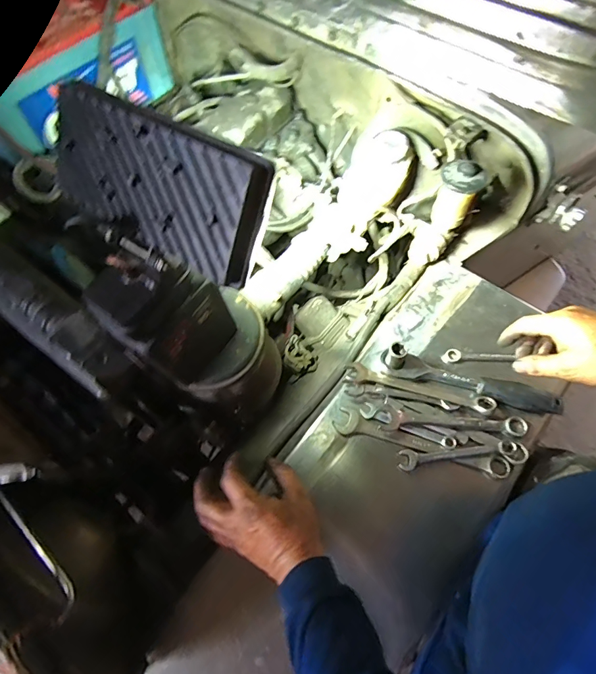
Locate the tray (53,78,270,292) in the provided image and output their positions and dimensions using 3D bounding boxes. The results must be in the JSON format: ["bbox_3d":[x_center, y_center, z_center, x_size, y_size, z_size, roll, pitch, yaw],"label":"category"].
[{"bbox_3d":[-0.116,-0.128,0.318,0.197,0.096,0.024,31,29,16],"label":"tray"}]

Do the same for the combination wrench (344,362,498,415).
[{"bbox_3d":[0.169,0.071,0.543,0.199,0.015,0.031,14,69,6],"label":"combination wrench"}]

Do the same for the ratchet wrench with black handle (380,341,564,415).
[{"bbox_3d":[0.235,0.065,0.544,0.237,0.034,0.052,22,70,9],"label":"ratchet wrench with black handle"}]

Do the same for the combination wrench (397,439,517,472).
[{"bbox_3d":[0.206,0.153,0.506,0.149,0.017,0.025,-5,68,-1],"label":"combination wrench"}]

